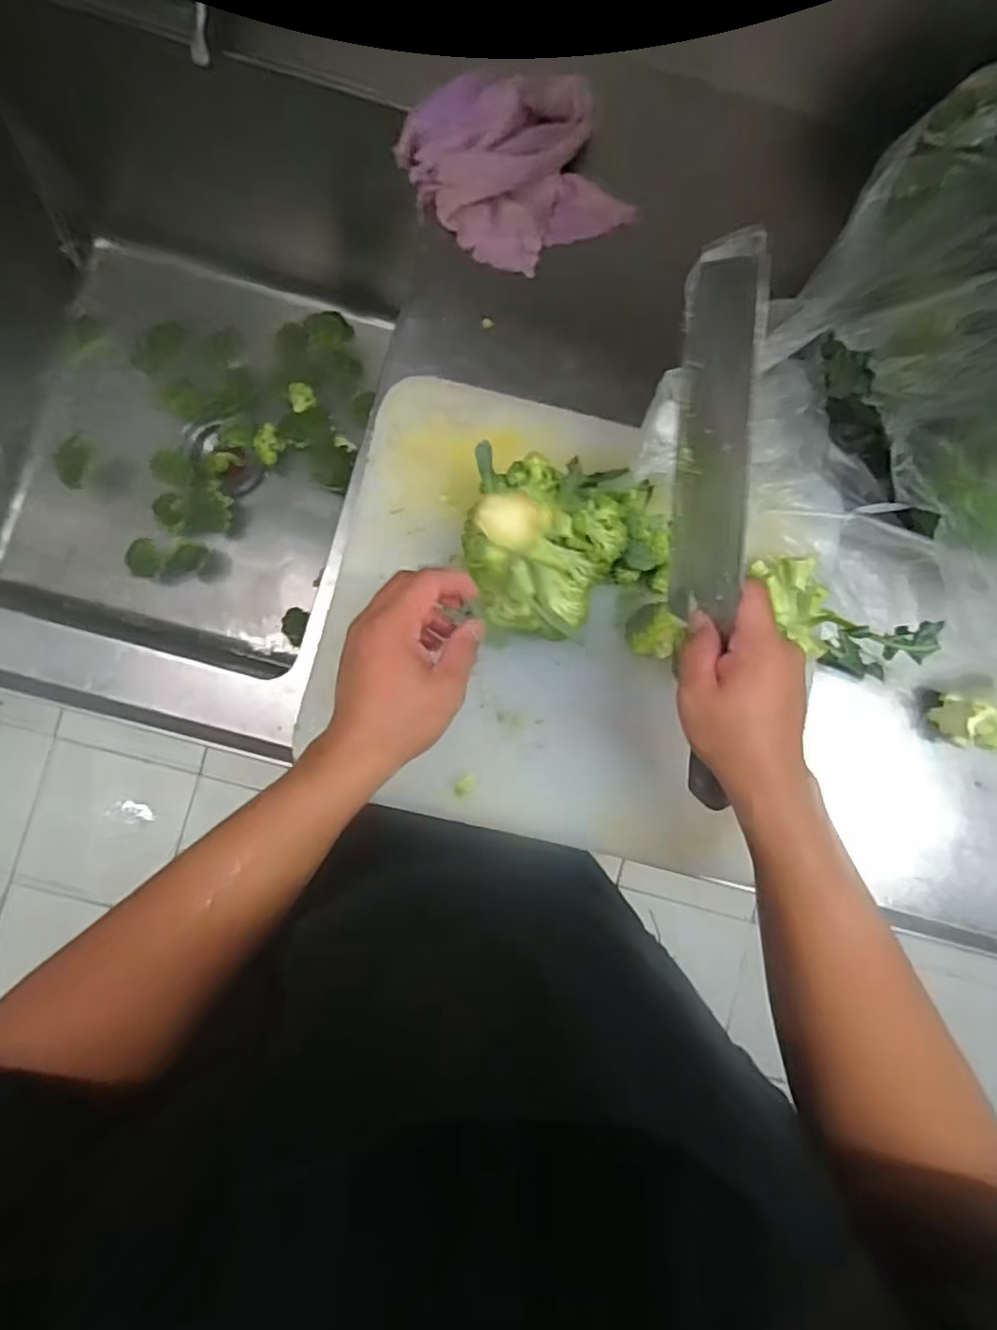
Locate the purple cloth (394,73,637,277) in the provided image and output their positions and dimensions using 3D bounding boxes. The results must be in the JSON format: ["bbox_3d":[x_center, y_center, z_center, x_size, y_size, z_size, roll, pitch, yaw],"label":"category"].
[{"bbox_3d":[0.014,-0.424,0.546,0.160,0.050,0.147,-20,88,-3],"label":"purple cloth"}]

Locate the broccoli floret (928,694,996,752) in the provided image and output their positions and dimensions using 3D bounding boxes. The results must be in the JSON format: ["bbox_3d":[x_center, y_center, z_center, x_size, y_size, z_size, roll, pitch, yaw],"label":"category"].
[{"bbox_3d":[0.396,0.047,0.530,0.060,0.052,0.043,6,87,-2],"label":"broccoli floret"}]

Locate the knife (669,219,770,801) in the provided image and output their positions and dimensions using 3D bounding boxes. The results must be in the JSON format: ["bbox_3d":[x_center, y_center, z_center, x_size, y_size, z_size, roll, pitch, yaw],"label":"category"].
[{"bbox_3d":[0.128,-0.060,0.401,0.019,0.066,0.340,-8,119,-3],"label":"knife"}]

